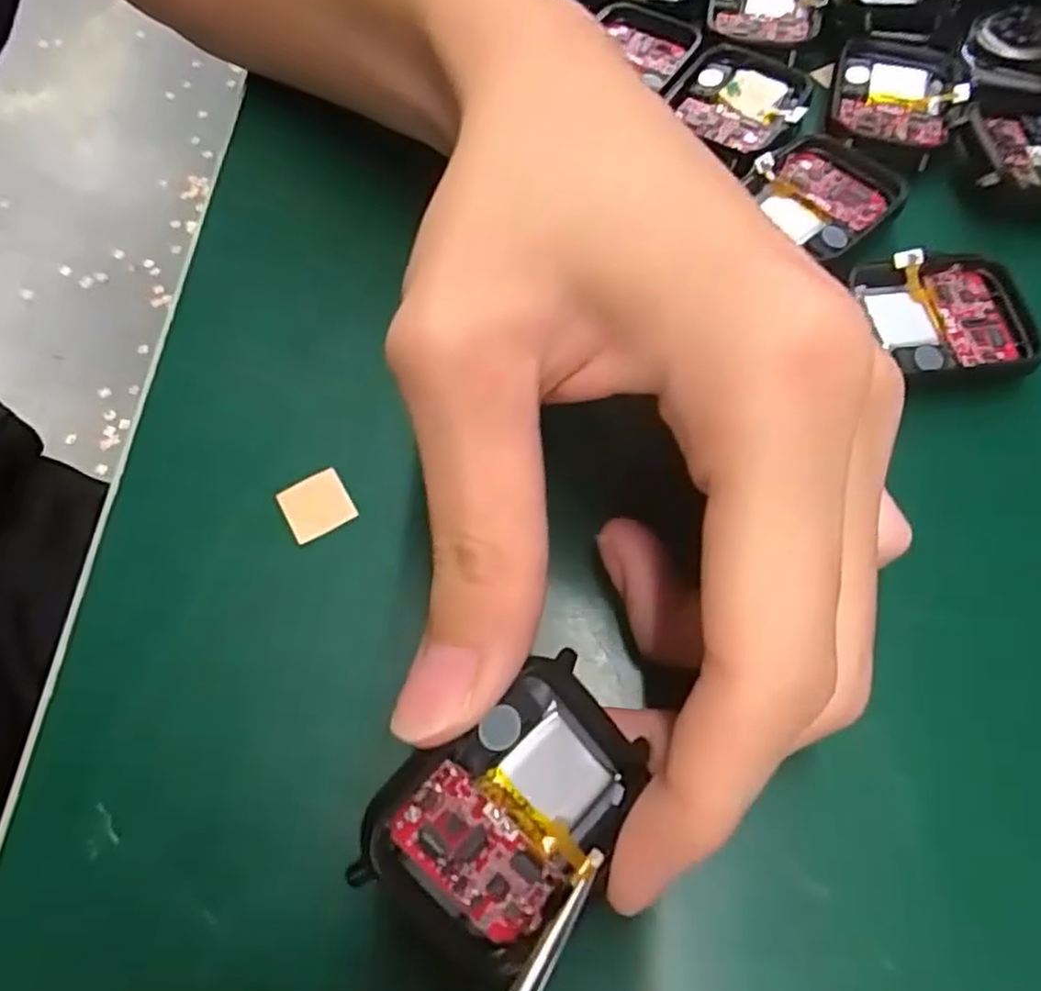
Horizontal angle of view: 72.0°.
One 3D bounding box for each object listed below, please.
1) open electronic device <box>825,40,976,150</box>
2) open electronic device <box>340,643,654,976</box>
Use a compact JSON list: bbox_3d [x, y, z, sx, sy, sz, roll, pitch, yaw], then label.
[{"bbox_3d":[0.113,-0.122,0.216,0.037,0.006,0.038,13,65,6],"label":"open electronic device"},{"bbox_3d":[-0.002,0.053,0.123,0.045,0.013,0.038,-45,100,-15],"label":"open electronic device"}]

